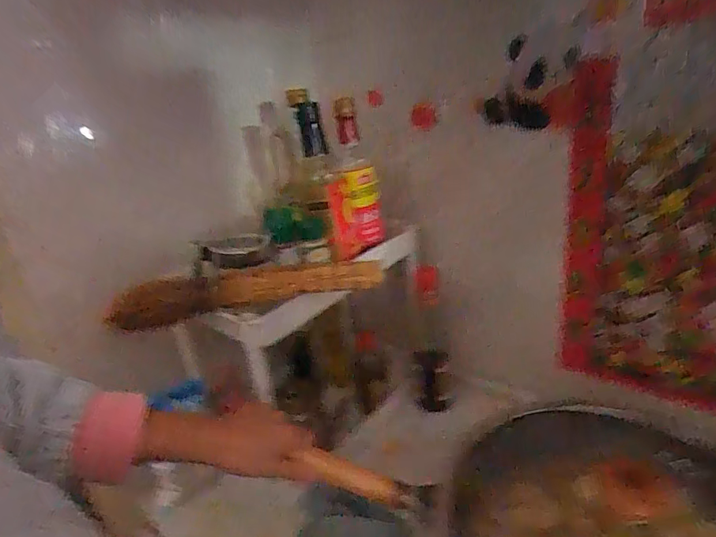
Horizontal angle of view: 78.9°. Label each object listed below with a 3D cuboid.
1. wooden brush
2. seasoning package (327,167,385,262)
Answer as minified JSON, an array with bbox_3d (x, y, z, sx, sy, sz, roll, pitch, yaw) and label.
[{"bbox_3d":[-0.127,0.028,0.498,0.310,0.050,0.023,-8,23,-3],"label":"wooden brush"},{"bbox_3d":[0.000,-0.080,0.627,0.073,0.109,0.073,-6,23,2],"label":"seasoning package"}]

